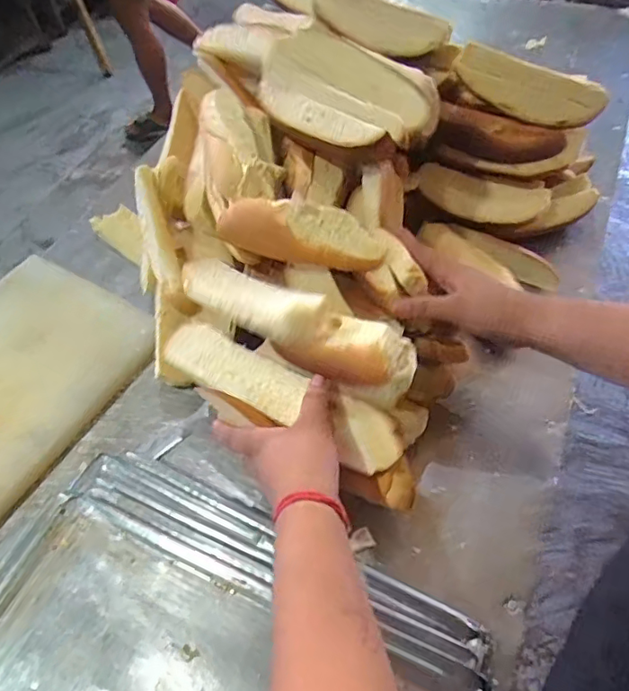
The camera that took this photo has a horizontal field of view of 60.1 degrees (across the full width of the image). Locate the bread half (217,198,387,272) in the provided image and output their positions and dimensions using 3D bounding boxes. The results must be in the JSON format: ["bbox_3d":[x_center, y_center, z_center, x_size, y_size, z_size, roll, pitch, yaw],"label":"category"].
[{"bbox_3d":[-0.012,-0.096,0.457,0.139,0.034,0.042,8,55,10],"label":"bread half"}]

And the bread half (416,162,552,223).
[{"bbox_3d":[0.185,-0.167,0.601,0.139,0.034,0.045,14,56,14],"label":"bread half"}]

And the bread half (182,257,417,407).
[{"bbox_3d":[-0.025,-0.026,0.432,0.222,0.050,0.056,26,60,28],"label":"bread half"}]

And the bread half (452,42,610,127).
[{"bbox_3d":[0.215,-0.260,0.550,0.151,0.048,0.028,20,57,0],"label":"bread half"}]

